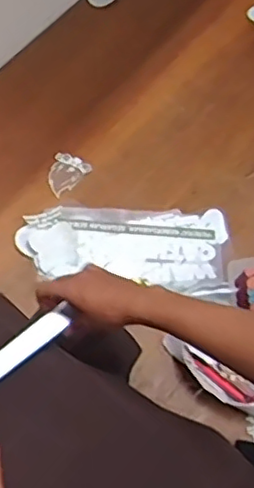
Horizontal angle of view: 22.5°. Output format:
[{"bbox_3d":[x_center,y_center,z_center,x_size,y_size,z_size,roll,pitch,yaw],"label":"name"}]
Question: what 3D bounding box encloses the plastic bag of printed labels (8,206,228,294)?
[{"bbox_3d":[-0.004,-0.001,0.990,0.309,0.031,0.136,8,59,3],"label":"plastic bag of printed labels"}]

